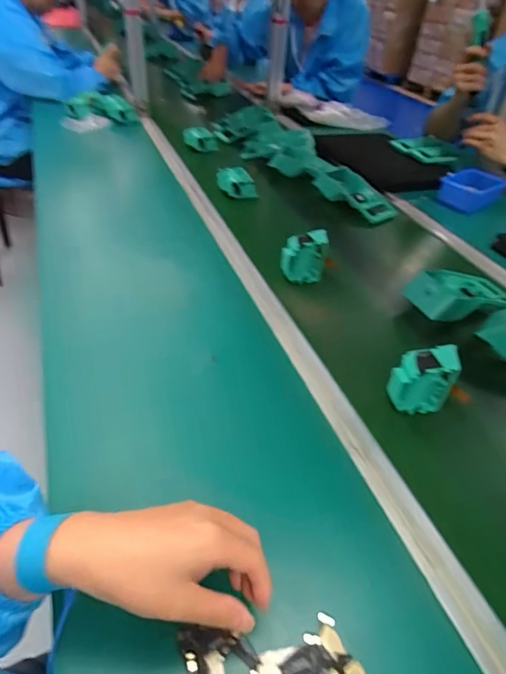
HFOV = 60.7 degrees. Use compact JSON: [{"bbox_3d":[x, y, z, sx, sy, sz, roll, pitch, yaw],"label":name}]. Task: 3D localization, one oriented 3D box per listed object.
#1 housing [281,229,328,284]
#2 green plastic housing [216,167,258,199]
[{"bbox_3d":[0.082,-0.126,0.711,0.070,0.083,0.051,7,41,3],"label":"housing"},{"bbox_3d":[-0.034,-0.335,0.950,0.060,0.038,0.084,-13,44,-20],"label":"green plastic housing"}]

